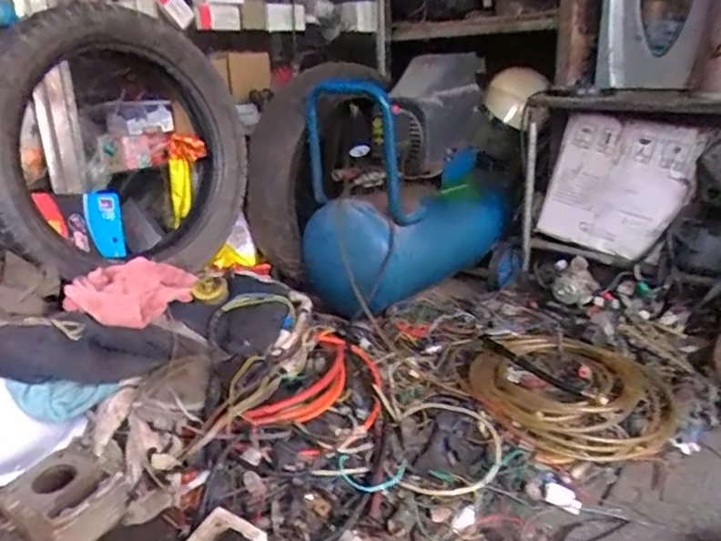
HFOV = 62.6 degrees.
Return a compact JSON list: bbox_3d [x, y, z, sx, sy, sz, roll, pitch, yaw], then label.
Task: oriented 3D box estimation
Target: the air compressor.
[{"bbox_3d":[0.139,-0.214,1.539,0.311,0.495,0.595,14,25,36],"label":"air compressor"}]

